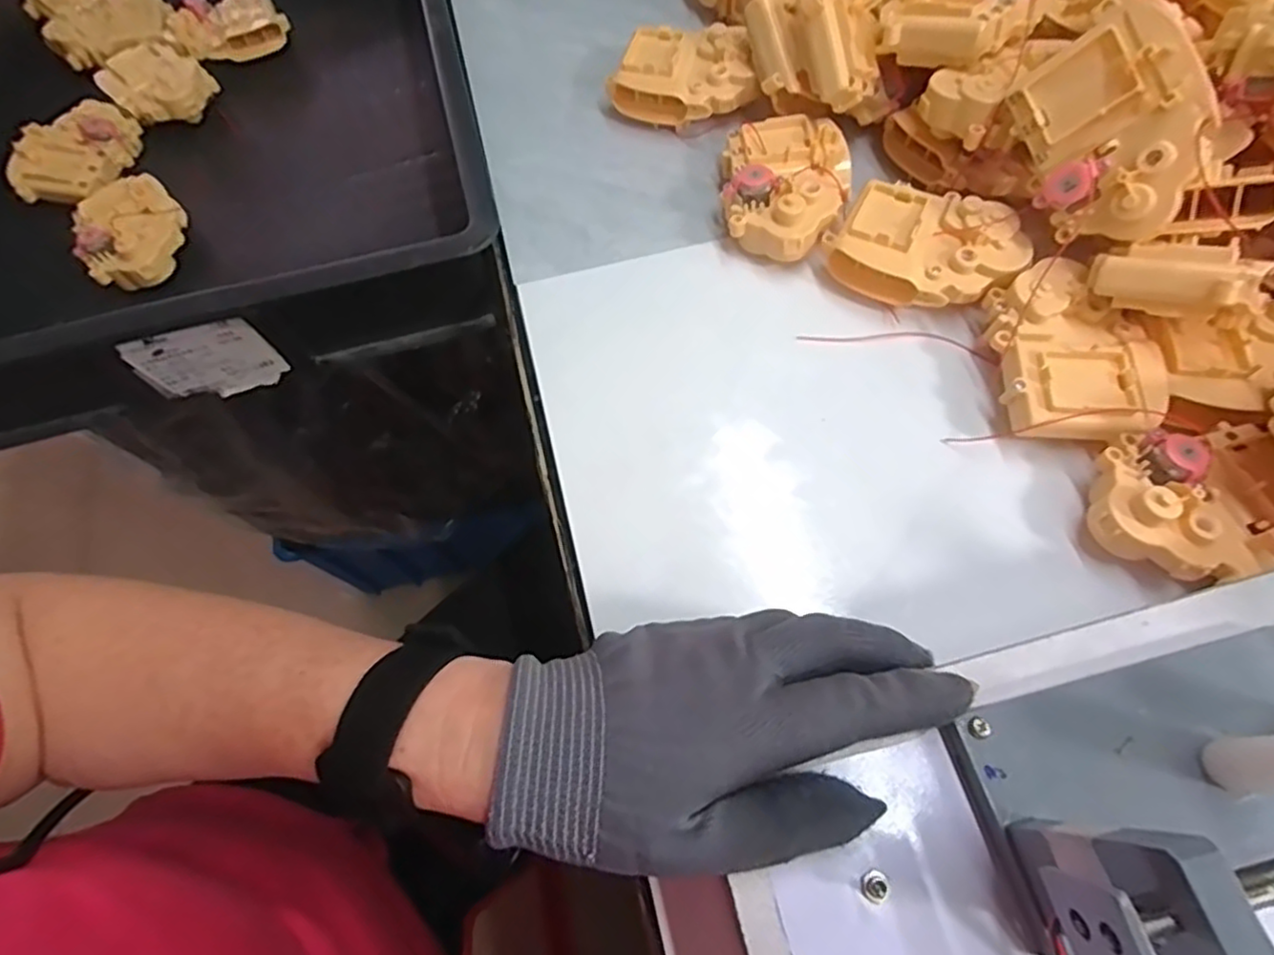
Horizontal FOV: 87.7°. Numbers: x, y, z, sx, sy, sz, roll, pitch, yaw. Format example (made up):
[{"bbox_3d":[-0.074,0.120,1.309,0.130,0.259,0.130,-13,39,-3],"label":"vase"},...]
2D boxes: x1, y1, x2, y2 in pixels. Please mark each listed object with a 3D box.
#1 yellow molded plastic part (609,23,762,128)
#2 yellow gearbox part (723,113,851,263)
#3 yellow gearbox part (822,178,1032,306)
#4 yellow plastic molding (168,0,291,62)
[{"bbox_3d":[0.033,-0.260,0.433,0.090,0.038,0.055,15,66,9],"label":"yellow molded plastic part"},{"bbox_3d":[0.088,-0.172,0.396,0.070,0.039,0.096,3,65,4],"label":"yellow gearbox part"},{"bbox_3d":[0.162,-0.126,0.374,0.091,0.038,0.064,35,71,17],"label":"yellow gearbox part"},{"bbox_3d":[-0.358,-0.399,0.585,0.087,0.034,0.051,-27,67,-10],"label":"yellow plastic molding"}]

